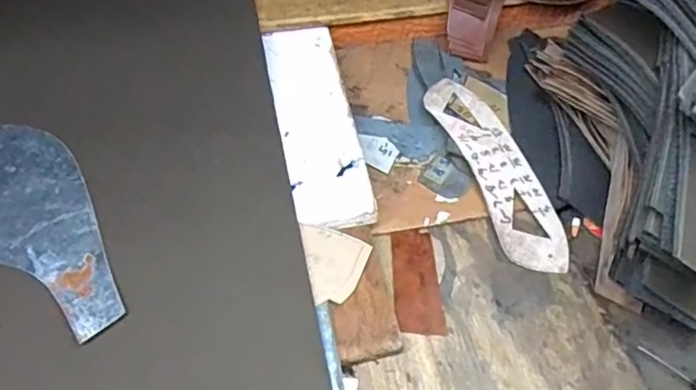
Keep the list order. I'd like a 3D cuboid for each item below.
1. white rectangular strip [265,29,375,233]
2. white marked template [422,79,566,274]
[{"bbox_3d":[-0.040,-0.092,0.647,0.084,0.013,0.298,-9,55,-7],"label":"white rectangular strip"},{"bbox_3d":[0.173,-0.035,0.649,0.073,0.012,0.279,-16,62,-10],"label":"white marked template"}]

